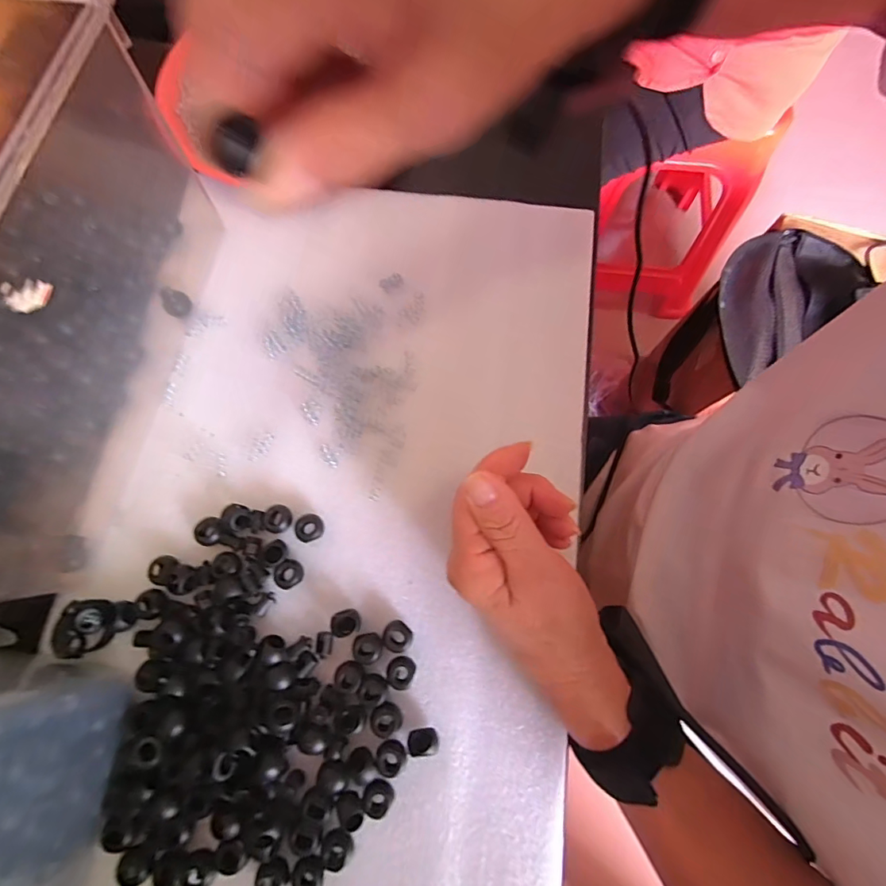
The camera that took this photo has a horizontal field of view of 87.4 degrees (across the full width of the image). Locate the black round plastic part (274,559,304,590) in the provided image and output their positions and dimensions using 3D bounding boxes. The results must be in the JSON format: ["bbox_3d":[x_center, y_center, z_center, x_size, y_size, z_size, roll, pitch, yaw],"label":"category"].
[{"bbox_3d":[-0.094,0.080,0.282,0.015,0.009,0.017,22,77,5],"label":"black round plastic part"}]

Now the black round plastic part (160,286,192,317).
[{"bbox_3d":[-0.189,-0.101,0.329,0.016,0.010,0.021,-21,77,-5],"label":"black round plastic part"}]

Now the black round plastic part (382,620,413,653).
[{"bbox_3d":[-0.027,0.115,0.275,0.017,0.008,0.016,0,76,0],"label":"black round plastic part"}]

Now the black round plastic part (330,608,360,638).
[{"bbox_3d":[-0.058,0.106,0.275,0.016,0.013,0.014,-18,77,-4],"label":"black round plastic part"}]

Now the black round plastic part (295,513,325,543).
[{"bbox_3d":[-0.084,0.052,0.290,0.016,0.006,0.017,0,76,0],"label":"black round plastic part"}]

